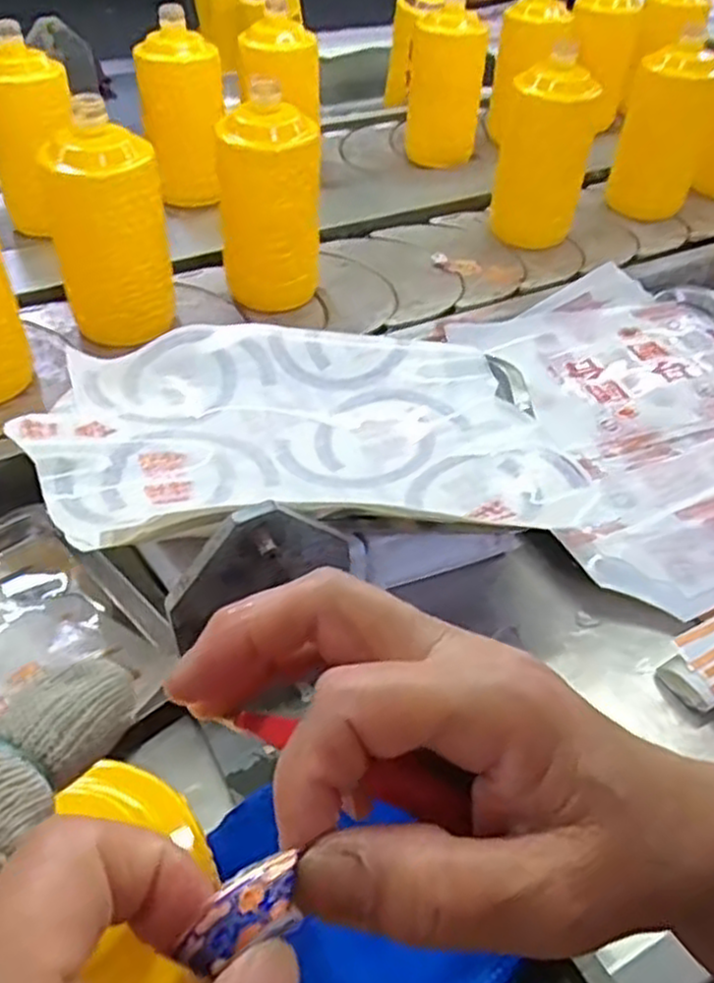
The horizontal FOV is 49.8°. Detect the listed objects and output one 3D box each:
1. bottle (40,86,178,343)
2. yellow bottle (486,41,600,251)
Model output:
[{"bbox_3d":[-0.200,-0.215,0.637,0.068,0.177,0.074,29,50,24],"label":"bottle"},{"bbox_3d":[0.201,-0.365,0.829,0.089,0.182,0.089,11,45,8],"label":"yellow bottle"}]

